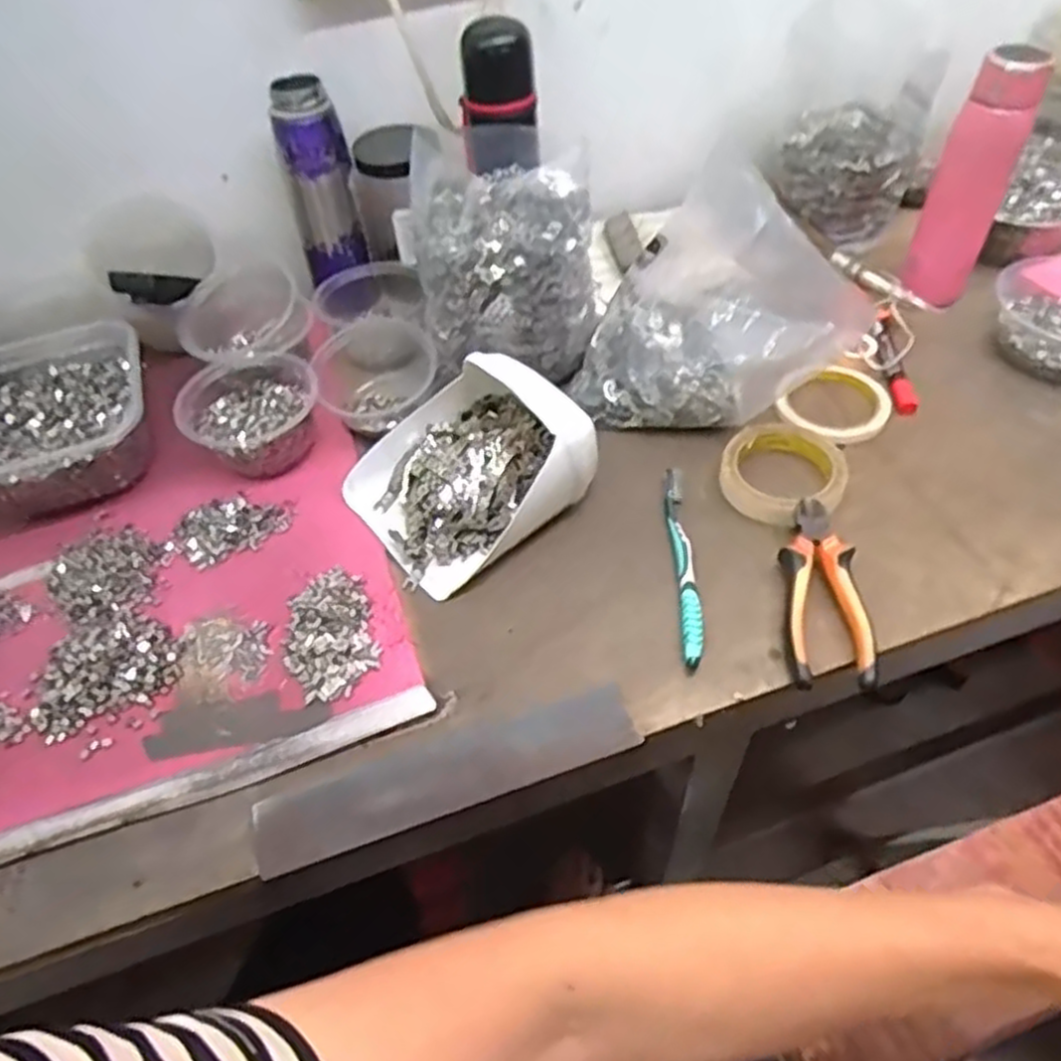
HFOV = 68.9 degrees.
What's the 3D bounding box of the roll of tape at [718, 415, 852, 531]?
[{"bbox_3d":[0.213,-0.053,0.640,0.096,0.019,0.108,24,55,23],"label":"roll of tape"}]

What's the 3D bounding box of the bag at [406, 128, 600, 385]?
[{"bbox_3d":[-0.022,-0.227,0.676,0.149,0.142,0.139,-4,49,2],"label":"bag"}]

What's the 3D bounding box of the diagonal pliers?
[{"bbox_3d":[0.212,0.043,0.560,0.055,0.027,0.149,1,50,6],"label":"diagonal pliers"}]

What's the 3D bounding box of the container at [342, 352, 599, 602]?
[{"bbox_3d":[-0.052,-0.060,0.617,0.177,0.080,0.157,-31,56,-20],"label":"container"}]

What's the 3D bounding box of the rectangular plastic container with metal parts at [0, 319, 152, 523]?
[{"bbox_3d":[-0.419,-0.099,0.671,0.173,0.069,0.171,-17,52,-10],"label":"rectangular plastic container with metal parts"}]

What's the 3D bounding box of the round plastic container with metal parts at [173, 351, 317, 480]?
[{"bbox_3d":[-0.241,-0.106,0.675,0.110,0.052,0.118,-2,49,3],"label":"round plastic container with metal parts"}]

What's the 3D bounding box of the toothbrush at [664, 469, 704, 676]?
[{"bbox_3d":[0.117,0.020,0.590,0.018,0.015,0.185,-1,50,4],"label":"toothbrush"}]

